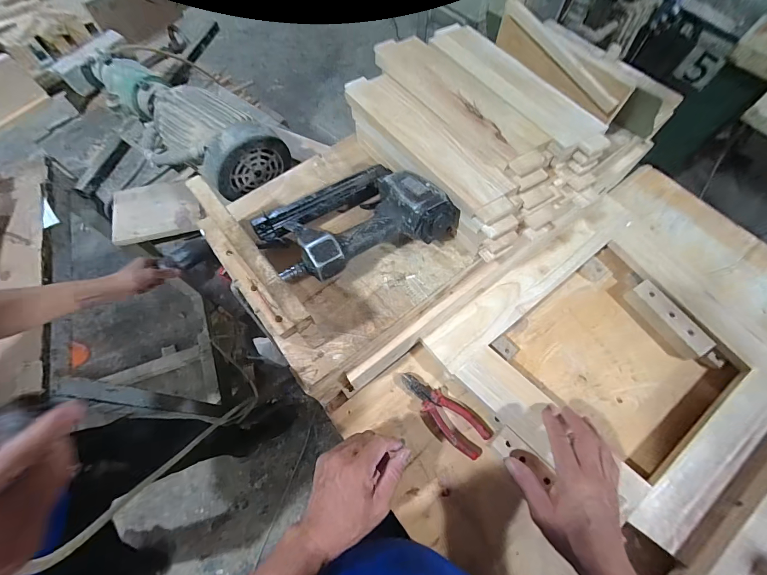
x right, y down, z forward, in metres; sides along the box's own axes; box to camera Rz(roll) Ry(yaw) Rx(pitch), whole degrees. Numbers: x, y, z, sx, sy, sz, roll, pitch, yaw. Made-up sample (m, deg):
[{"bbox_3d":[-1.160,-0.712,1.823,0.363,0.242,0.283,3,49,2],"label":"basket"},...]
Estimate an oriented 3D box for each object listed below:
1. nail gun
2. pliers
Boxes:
[{"bbox_3d":[-0.039,-0.094,0.449,0.235,0.061,0.148,-28,69,-10],"label":"nail gun"},{"bbox_3d":[0.092,0.193,0.522,0.156,0.022,0.056,36,72,16],"label":"pliers"}]

